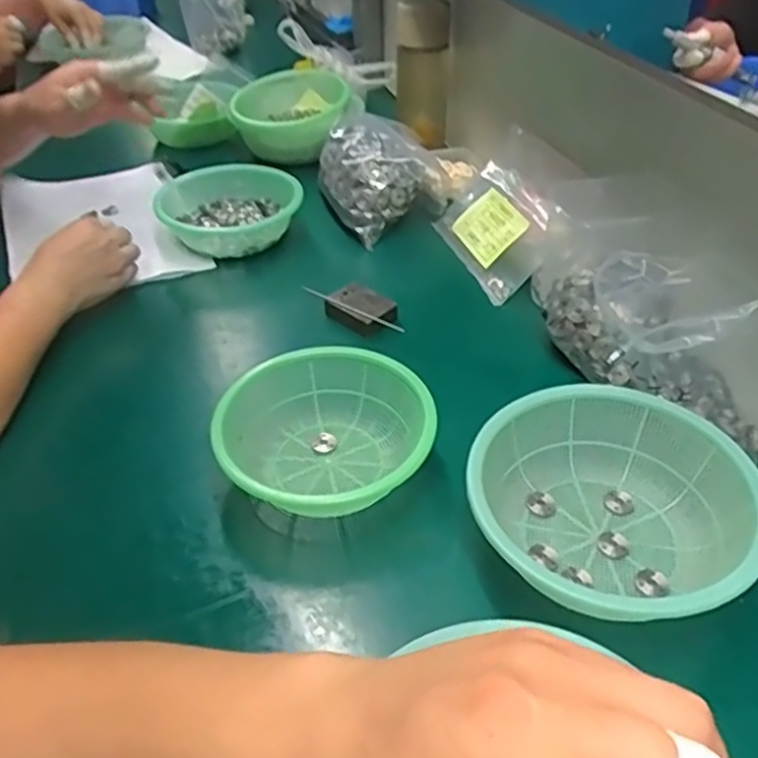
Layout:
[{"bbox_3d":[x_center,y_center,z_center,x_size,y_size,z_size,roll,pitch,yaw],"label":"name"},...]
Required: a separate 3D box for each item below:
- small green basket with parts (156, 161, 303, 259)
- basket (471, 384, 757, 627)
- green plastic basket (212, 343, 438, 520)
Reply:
[{"bbox_3d":[-0.174,-0.201,0.836,0.163,0.049,0.135,-12,41,-12],"label":"small green basket with parts"},{"bbox_3d":[0.153,0.094,0.492,0.170,0.089,0.178,-2,43,2],"label":"basket"},{"bbox_3d":[-0.041,0.044,0.548,0.160,0.059,0.147,-5,40,-4],"label":"green plastic basket"}]

